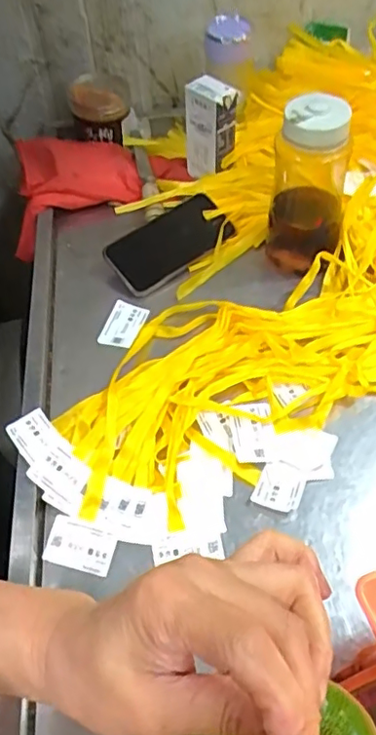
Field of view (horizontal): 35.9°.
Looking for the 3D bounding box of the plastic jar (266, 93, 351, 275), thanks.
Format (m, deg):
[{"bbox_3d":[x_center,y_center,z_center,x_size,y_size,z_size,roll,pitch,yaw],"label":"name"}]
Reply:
[{"bbox_3d":[0.133,-0.201,0.639,0.080,0.166,0.096,7,54,10],"label":"plastic jar"}]

